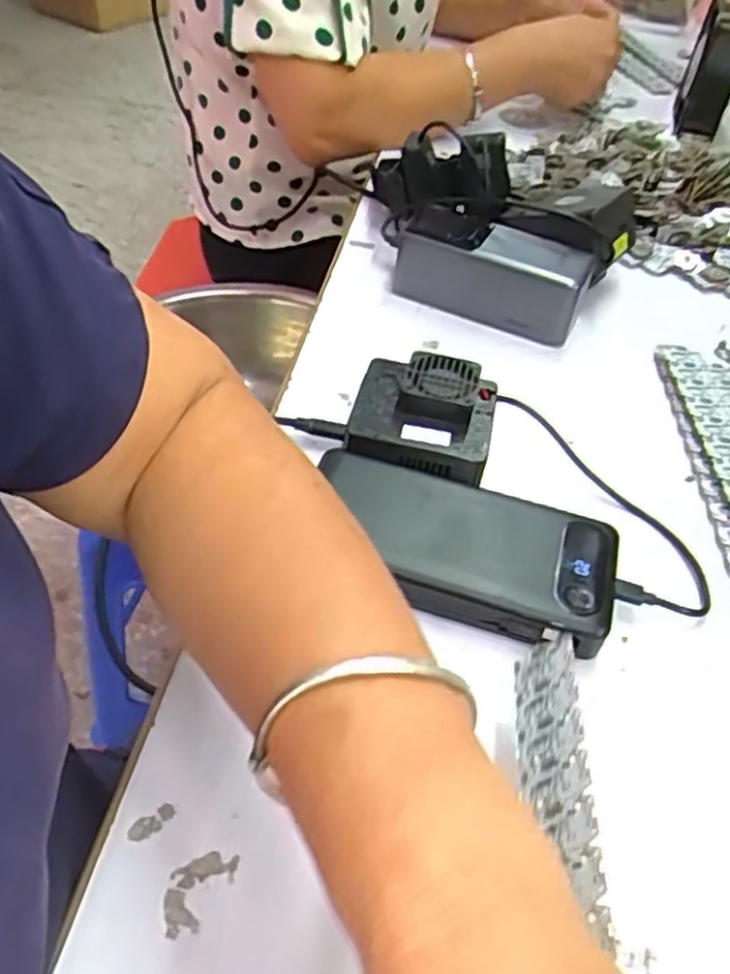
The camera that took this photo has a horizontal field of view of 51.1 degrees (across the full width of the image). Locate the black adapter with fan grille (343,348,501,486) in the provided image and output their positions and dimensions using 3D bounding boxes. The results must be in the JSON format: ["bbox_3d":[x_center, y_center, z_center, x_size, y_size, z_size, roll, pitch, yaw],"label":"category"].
[{"bbox_3d":[0.032,-0.043,0.420,0.076,0.025,0.073,13,47,7],"label":"black adapter with fan grille"}]

